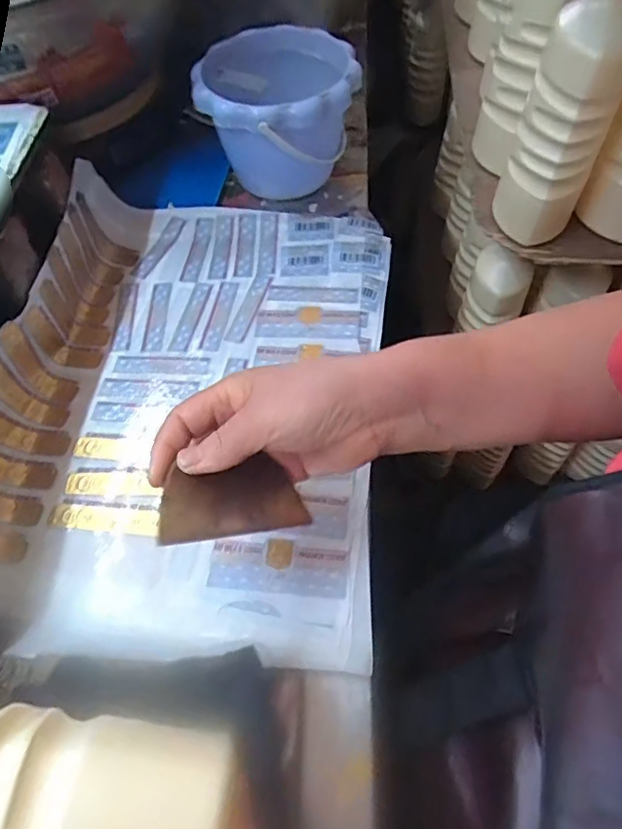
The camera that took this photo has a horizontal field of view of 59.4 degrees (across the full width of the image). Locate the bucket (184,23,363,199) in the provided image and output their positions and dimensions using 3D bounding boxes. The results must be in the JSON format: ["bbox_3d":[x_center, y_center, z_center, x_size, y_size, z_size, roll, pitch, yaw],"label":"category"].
[{"bbox_3d":[-0.032,-0.296,0.558,0.148,0.115,0.153,0,58,0],"label":"bucket"}]

